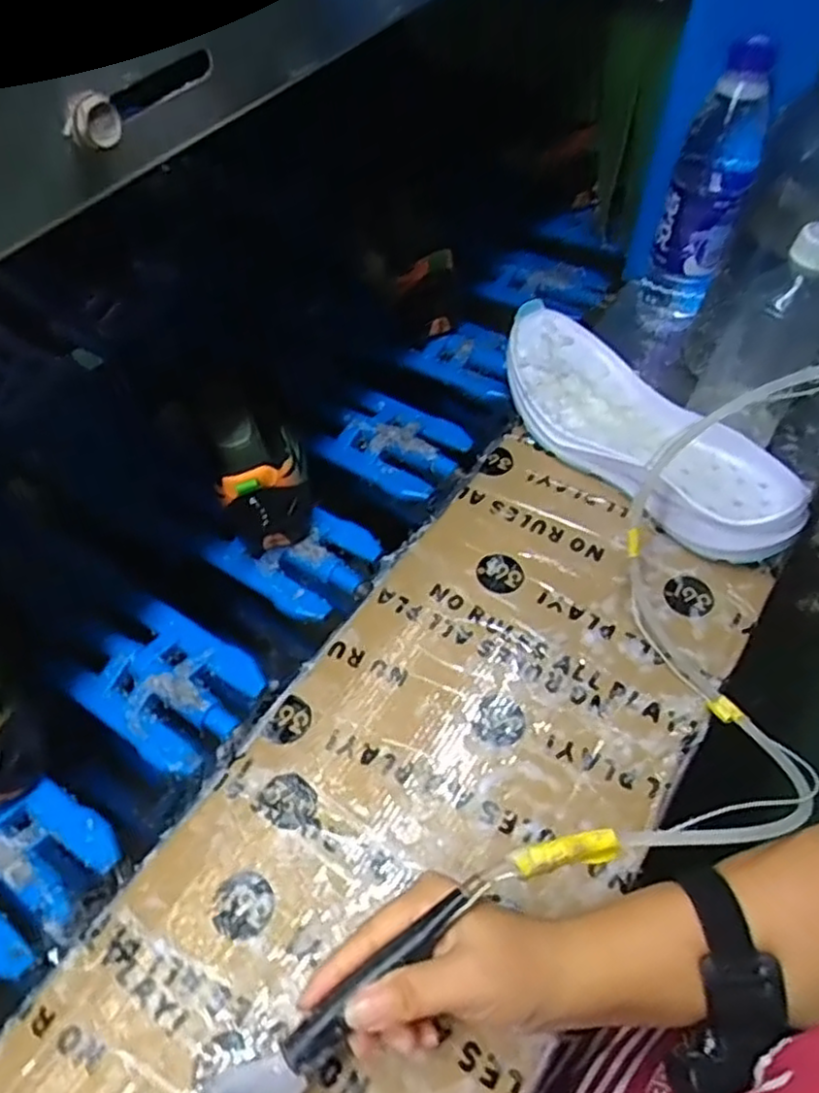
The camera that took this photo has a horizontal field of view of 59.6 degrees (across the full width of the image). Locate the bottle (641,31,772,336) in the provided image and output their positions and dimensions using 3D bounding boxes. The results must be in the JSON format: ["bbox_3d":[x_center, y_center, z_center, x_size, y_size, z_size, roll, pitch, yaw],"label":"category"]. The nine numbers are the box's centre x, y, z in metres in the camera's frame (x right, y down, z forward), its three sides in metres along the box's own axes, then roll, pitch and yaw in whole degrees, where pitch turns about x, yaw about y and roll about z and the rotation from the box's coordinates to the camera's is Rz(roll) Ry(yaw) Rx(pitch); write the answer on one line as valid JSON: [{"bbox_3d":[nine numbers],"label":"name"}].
[{"bbox_3d":[0.240,-0.280,0.593,0.059,0.232,0.062,19,58,12],"label":"bottle"}]

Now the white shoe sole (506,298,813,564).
[{"bbox_3d":[0.177,-0.089,0.563,0.101,0.048,0.276,-34,62,-21],"label":"white shoe sole"}]

